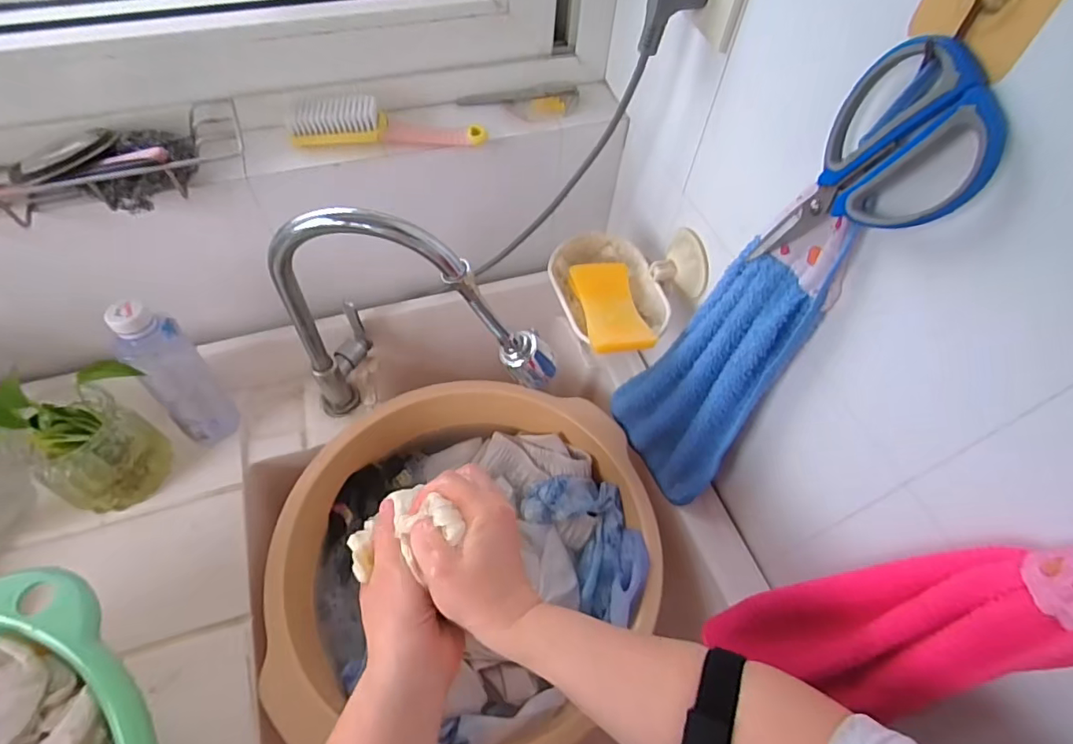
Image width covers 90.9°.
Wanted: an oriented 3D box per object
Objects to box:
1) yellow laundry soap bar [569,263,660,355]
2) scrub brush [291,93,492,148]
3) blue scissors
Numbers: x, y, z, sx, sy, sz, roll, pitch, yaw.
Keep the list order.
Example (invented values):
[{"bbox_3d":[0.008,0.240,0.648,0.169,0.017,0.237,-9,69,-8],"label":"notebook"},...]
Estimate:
[{"bbox_3d":[0.070,-0.061,0.487,0.055,0.026,0.110,-8,58,-9],"label":"yellow laundry soap bar"},{"bbox_3d":[-0.139,-0.240,0.498,0.175,0.033,0.039,-4,57,-6],"label":"scrub brush"},{"bbox_3d":[0.178,-0.109,0.305,0.019,0.154,0.083,-24,85,-18],"label":"blue scissors"}]

